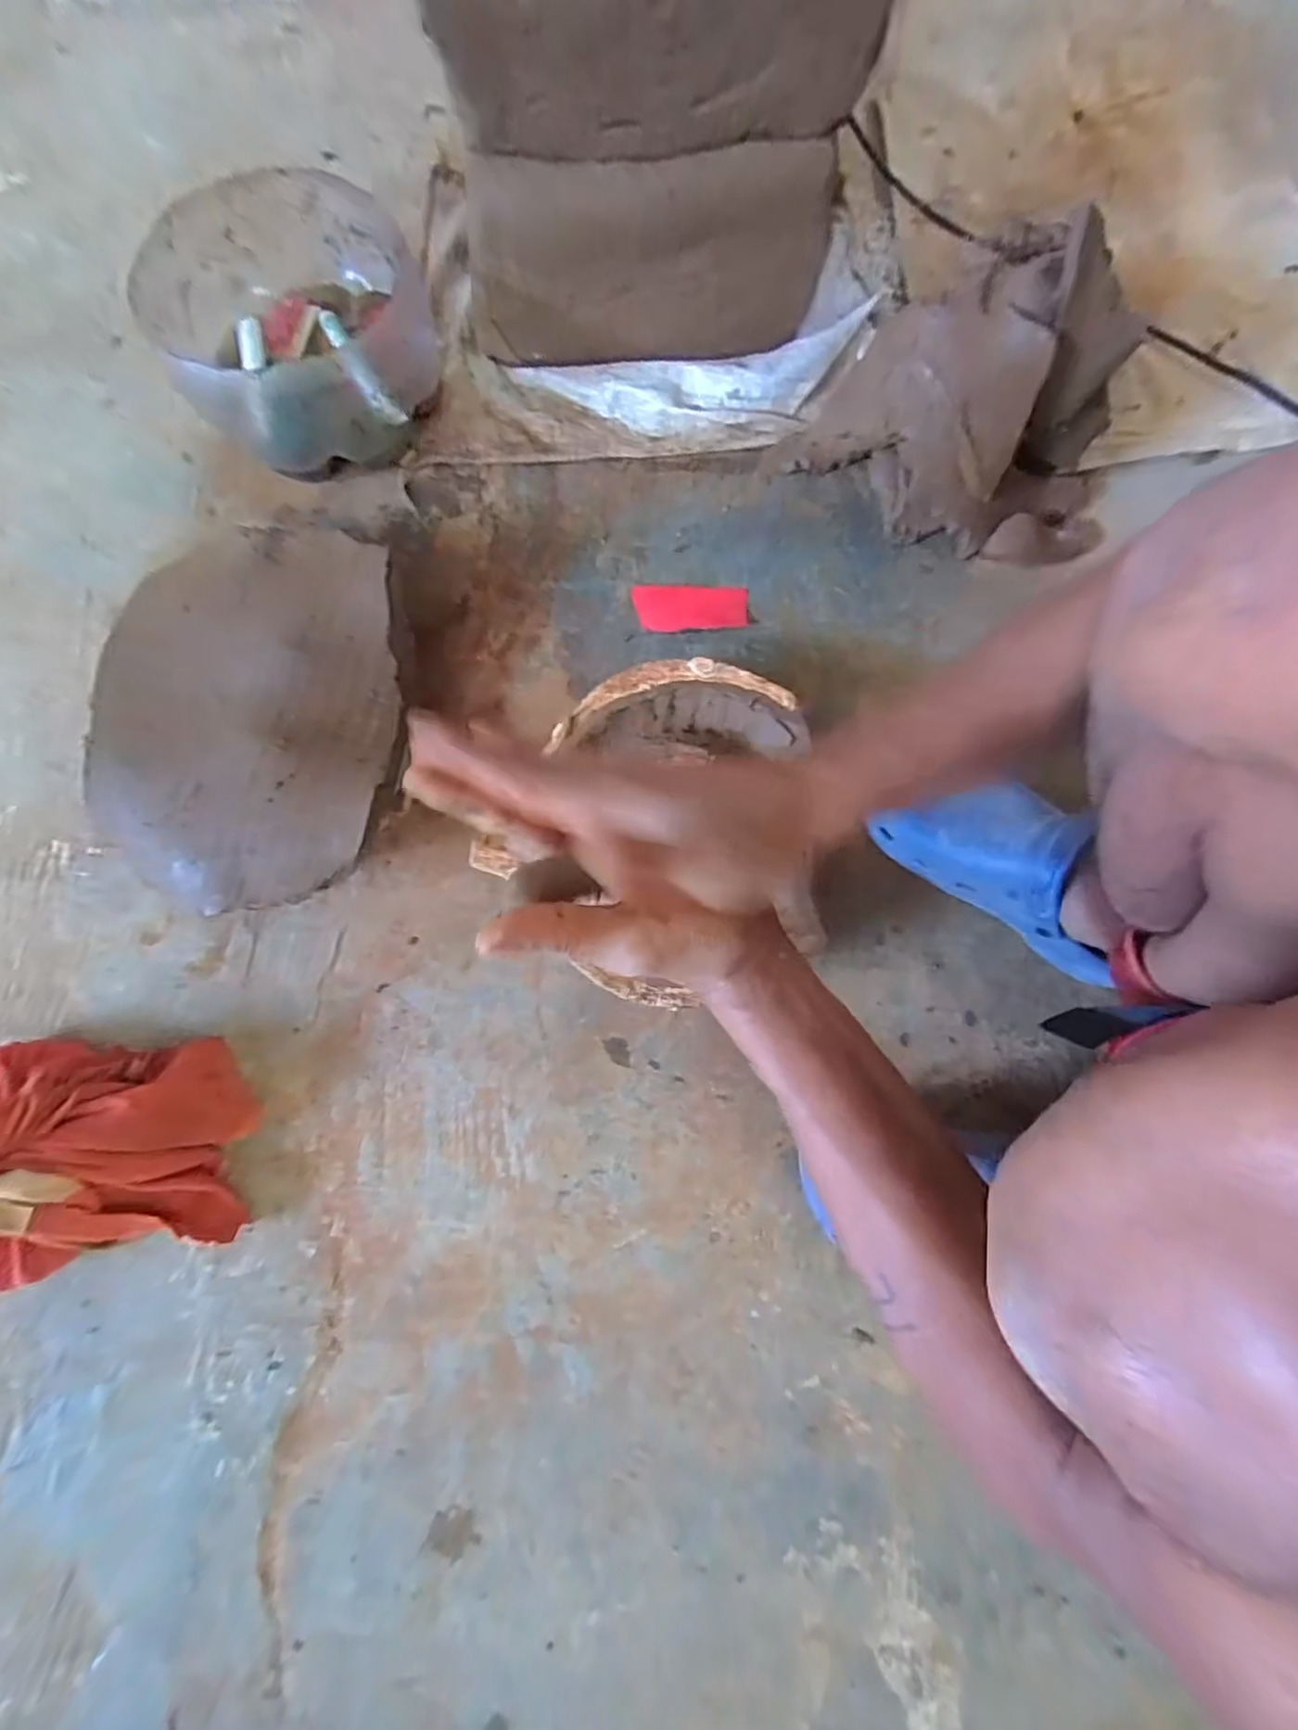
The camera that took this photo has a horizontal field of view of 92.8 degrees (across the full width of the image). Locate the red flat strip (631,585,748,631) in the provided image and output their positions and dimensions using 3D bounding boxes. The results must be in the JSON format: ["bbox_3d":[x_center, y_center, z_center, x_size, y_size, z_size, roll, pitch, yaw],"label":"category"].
[{"bbox_3d":[0.041,-0.254,0.611,0.110,0.010,0.045,2,78,0],"label":"red flat strip"}]

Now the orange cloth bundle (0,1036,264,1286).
[{"bbox_3d":[-0.438,0.220,0.464,0.231,0.093,0.170,-6,78,-2],"label":"orange cloth bundle"}]

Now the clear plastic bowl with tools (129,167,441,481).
[{"bbox_3d":[-0.336,-0.517,0.609,0.245,0.127,0.251,-31,80,-7],"label":"clear plastic bowl with tools"}]

